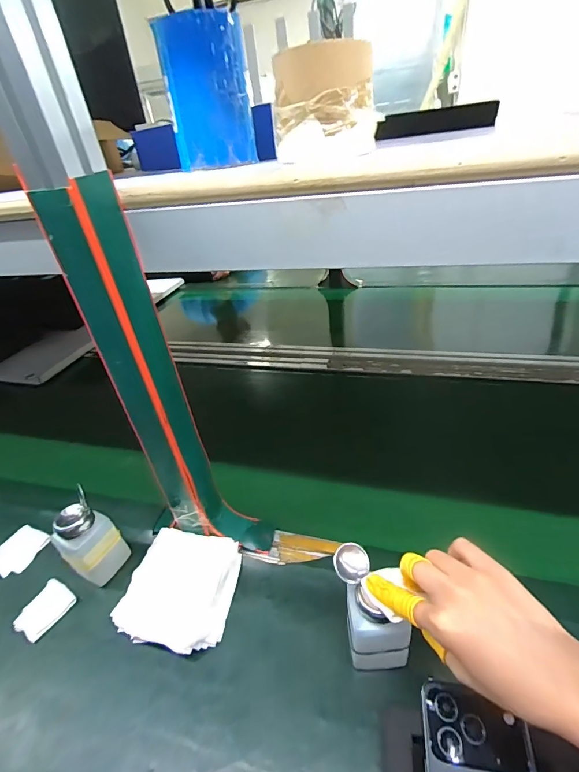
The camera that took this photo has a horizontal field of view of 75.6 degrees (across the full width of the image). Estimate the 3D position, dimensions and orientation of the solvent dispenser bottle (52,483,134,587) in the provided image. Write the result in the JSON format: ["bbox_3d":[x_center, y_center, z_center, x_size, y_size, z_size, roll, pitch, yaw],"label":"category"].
[{"bbox_3d":[-0.245,0.183,0.452,0.064,0.099,0.056,18,41,32],"label":"solvent dispenser bottle"}]

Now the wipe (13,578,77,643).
[{"bbox_3d":[-0.287,0.262,0.438,0.049,0.008,0.056,17,41,31],"label":"wipe"}]

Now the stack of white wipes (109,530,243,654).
[{"bbox_3d":[-0.124,0.232,0.435,0.116,0.021,0.123,0,35,11],"label":"stack of white wipes"}]

